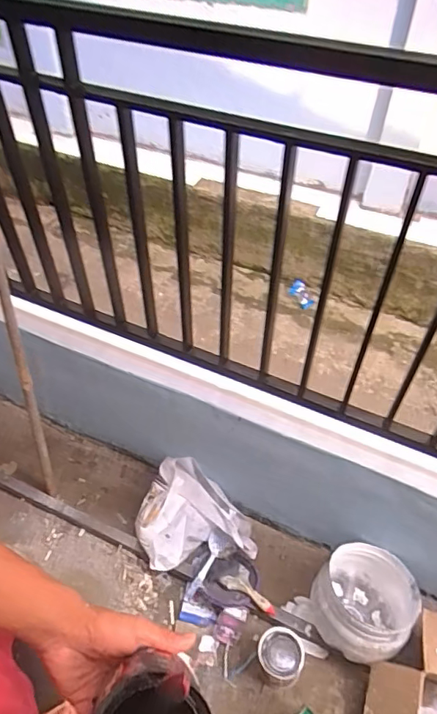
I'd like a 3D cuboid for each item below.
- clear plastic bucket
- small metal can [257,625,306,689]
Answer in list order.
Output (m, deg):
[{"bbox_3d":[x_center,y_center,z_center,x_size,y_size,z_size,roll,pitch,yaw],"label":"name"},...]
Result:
[{"bbox_3d":[0.366,0.640,1.265,0.230,0.192,0.253,0,48,0],"label":"clear plastic bucket"},{"bbox_3d":[0.148,0.726,1.186,0.107,0.109,0.104,0,48,0],"label":"small metal can"}]

